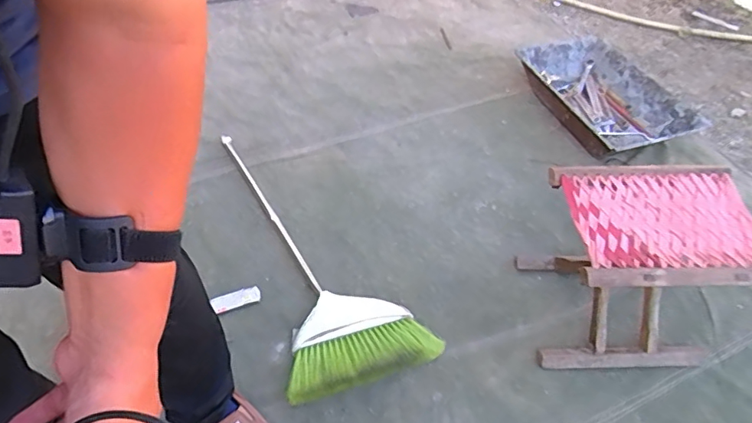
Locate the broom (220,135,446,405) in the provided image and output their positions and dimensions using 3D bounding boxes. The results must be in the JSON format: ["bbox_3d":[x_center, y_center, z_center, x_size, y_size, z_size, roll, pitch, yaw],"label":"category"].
[{"bbox_3d":[-0.150,0.076,1.071,0.288,0.051,0.679,-19,54,-18],"label":"broom"}]

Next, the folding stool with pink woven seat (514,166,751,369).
[{"bbox_3d":[0.446,0.100,0.867,0.289,0.301,0.250,0,51,-3],"label":"folding stool with pink woven seat"}]

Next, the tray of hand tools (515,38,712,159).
[{"bbox_3d":[0.601,-0.313,1.344,0.244,0.122,0.487,-19,54,-18],"label":"tray of hand tools"}]

